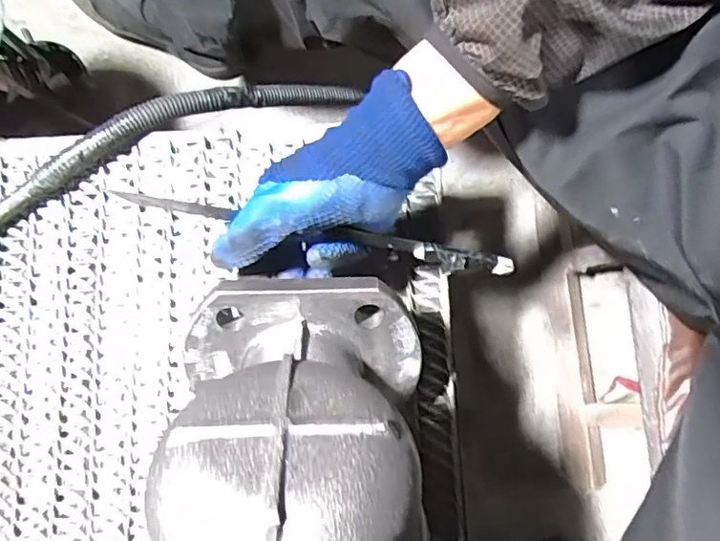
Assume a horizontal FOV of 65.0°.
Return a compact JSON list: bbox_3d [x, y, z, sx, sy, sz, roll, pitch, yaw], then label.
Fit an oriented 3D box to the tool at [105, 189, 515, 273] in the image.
[{"bbox_3d":[-0.025,-0.023,0.370,0.260,0.014,0.015,10,80,-8],"label":"tool"}]

